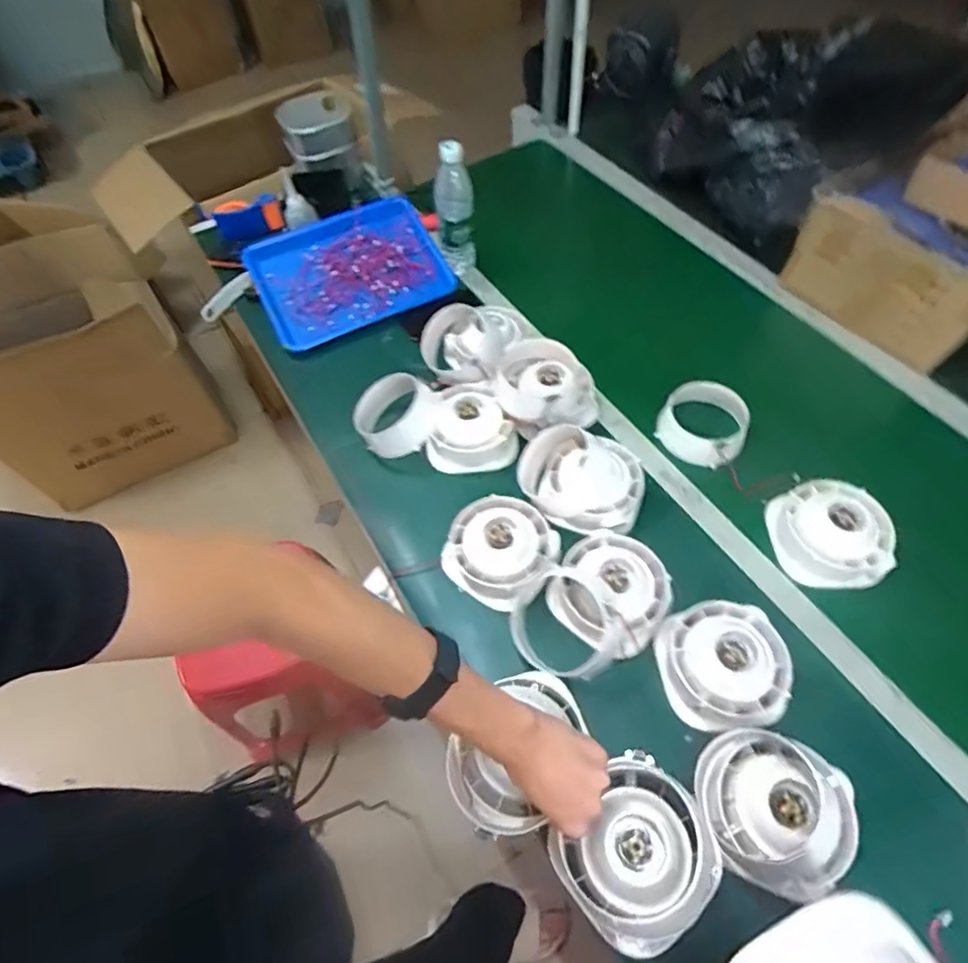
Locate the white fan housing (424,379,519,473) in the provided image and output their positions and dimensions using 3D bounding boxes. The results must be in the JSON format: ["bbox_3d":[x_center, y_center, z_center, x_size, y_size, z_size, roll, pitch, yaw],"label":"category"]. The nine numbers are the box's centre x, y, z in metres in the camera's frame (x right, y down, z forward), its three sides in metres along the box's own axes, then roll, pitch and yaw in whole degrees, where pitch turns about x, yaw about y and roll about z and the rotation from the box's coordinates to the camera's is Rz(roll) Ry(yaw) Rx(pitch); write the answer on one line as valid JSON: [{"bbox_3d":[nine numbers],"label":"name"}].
[{"bbox_3d":[-0.019,-0.088,0.860,0.137,0.066,0.132,-2,56,2],"label":"white fan housing"}]

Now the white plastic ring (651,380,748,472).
[{"bbox_3d":[0.328,-0.087,0.839,0.124,0.057,0.115,-1,56,2],"label":"white plastic ring"}]

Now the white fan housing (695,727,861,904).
[{"bbox_3d":[0.288,0.326,0.555,0.144,0.087,0.132,-1,56,2],"label":"white fan housing"}]

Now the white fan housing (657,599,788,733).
[{"bbox_3d":[0.276,0.210,0.647,0.139,0.056,0.138,-1,56,2],"label":"white fan housing"}]

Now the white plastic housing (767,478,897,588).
[{"bbox_3d":[0.456,0.067,0.748,0.135,0.077,0.136,1,56,4],"label":"white plastic housing"}]

